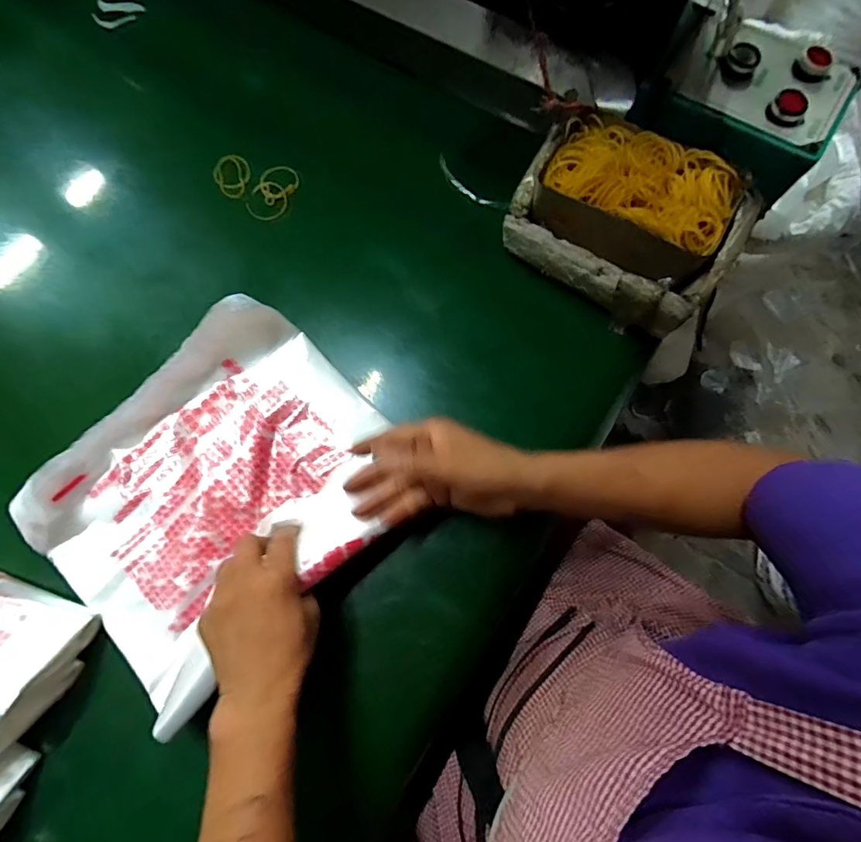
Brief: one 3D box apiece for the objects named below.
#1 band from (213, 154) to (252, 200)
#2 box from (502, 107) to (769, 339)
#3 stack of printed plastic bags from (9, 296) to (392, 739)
[{"bbox_3d":[-0.221,-0.275,0.508,0.040,0.013,0.049,-28,76,-7],"label":"band"},{"bbox_3d":[0.190,-0.200,0.437,0.209,0.078,0.153,38,78,11],"label":"box"},{"bbox_3d":[-0.179,0.061,0.388,0.287,0.060,0.239,-42,78,-10],"label":"stack of printed plastic bags"}]

